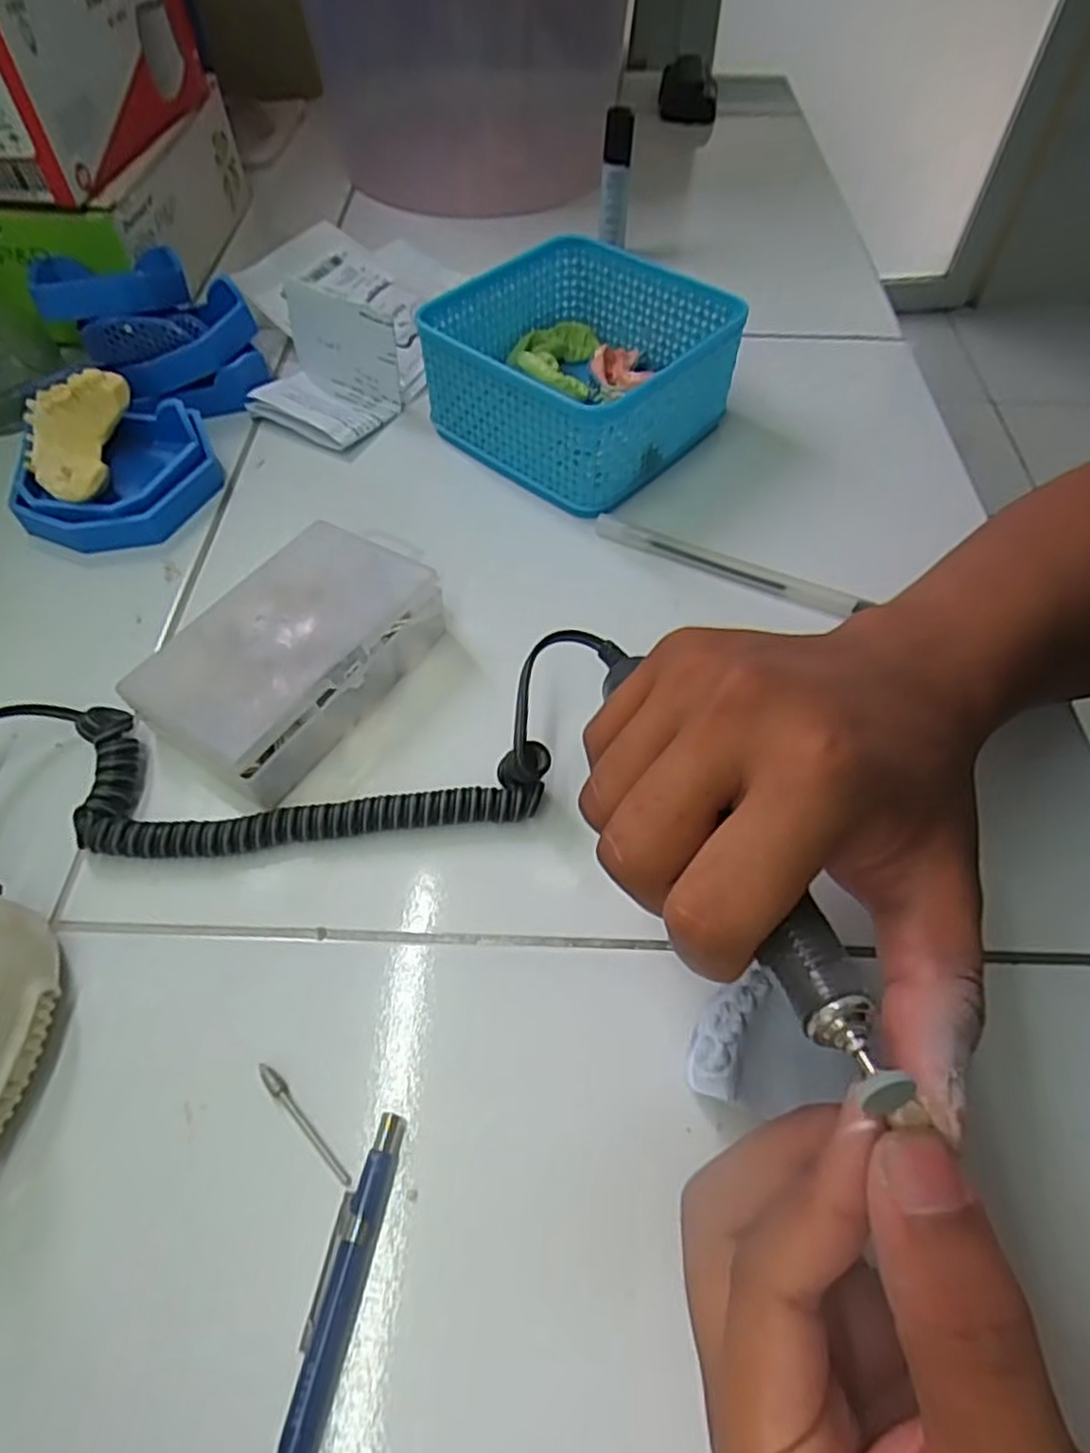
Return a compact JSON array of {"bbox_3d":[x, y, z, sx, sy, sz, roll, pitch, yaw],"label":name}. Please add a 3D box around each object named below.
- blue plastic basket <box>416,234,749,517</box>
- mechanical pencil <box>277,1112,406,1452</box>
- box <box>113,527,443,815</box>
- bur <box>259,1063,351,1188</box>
[{"bbox_3d":[0.020,-0.193,0.400,0.129,0.062,0.130,38,64,22],"label":"blue plastic basket"},{"bbox_3d":[-0.062,0.174,0.191,0.012,0.009,0.134,10,57,7],"label":"mechanical pencil"},{"bbox_3d":[-0.104,-0.031,0.308,0.072,0.033,0.116,31,62,20],"label":"box"},{"bbox_3d":[-0.074,0.123,0.229,0.045,0.005,0.005,39,65,23],"label":"bur"}]

